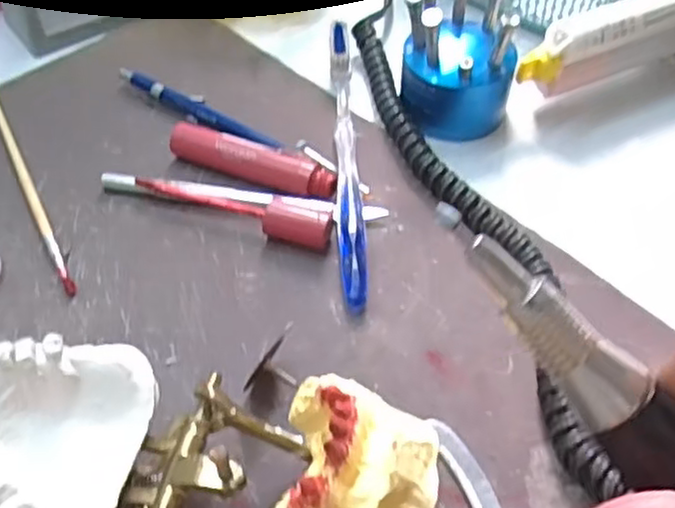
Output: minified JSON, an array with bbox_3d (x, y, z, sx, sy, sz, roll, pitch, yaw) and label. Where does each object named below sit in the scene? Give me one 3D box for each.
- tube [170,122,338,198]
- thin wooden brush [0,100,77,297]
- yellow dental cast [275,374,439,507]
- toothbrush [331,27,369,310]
[{"bbox_3d":[-0.042,-0.045,0.350,0.086,0.019,0.019,16,53,12],"label":"tube"},{"bbox_3d":[-0.156,-0.038,0.353,0.006,0.004,0.158,-23,55,-19],"label":"thin wooden brush"},{"bbox_3d":[0.005,0.060,0.189,0.040,0.023,0.054,7,51,6],"label":"yellow dental cast"},{"bbox_3d":[0.004,-0.053,0.355,0.013,0.022,0.183,-1,51,-2],"label":"toothbrush"}]

